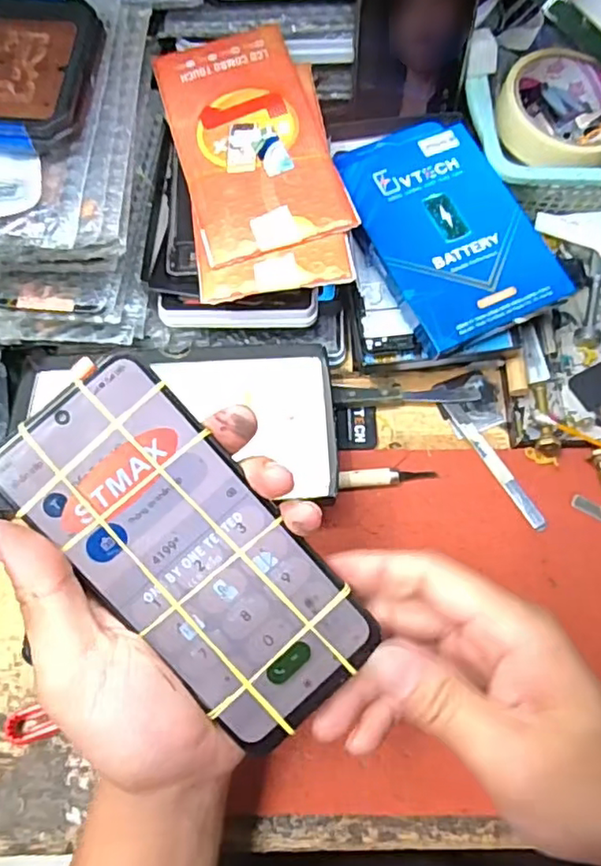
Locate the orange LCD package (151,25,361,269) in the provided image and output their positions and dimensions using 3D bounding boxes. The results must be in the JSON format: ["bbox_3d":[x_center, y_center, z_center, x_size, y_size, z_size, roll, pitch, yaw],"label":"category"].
[{"bbox_3d":[-0.031,-0.181,0.374,0.087,0.007,0.165,-17,71,0],"label":"orange LCD package"}]

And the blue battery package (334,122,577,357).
[{"bbox_3d":[0.092,-0.134,0.392,0.101,0.015,0.154,-26,73,-8],"label":"blue battery package"}]

